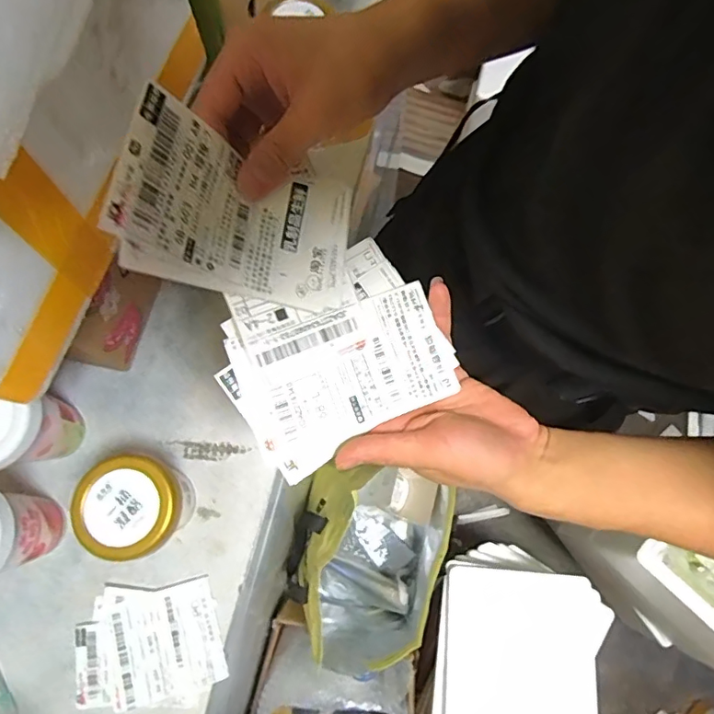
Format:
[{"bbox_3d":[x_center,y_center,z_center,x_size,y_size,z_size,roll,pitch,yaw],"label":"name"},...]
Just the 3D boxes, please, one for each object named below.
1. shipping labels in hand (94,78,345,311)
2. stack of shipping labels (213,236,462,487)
[{"bbox_3d":[-0.063,-0.077,0.283,0.132,0.018,0.083,11,84,-41],"label":"shipping labels in hand"},{"bbox_3d":[-0.011,-0.003,0.318,0.134,0.013,0.108,-27,89,-17],"label":"stack of shipping labels"}]

